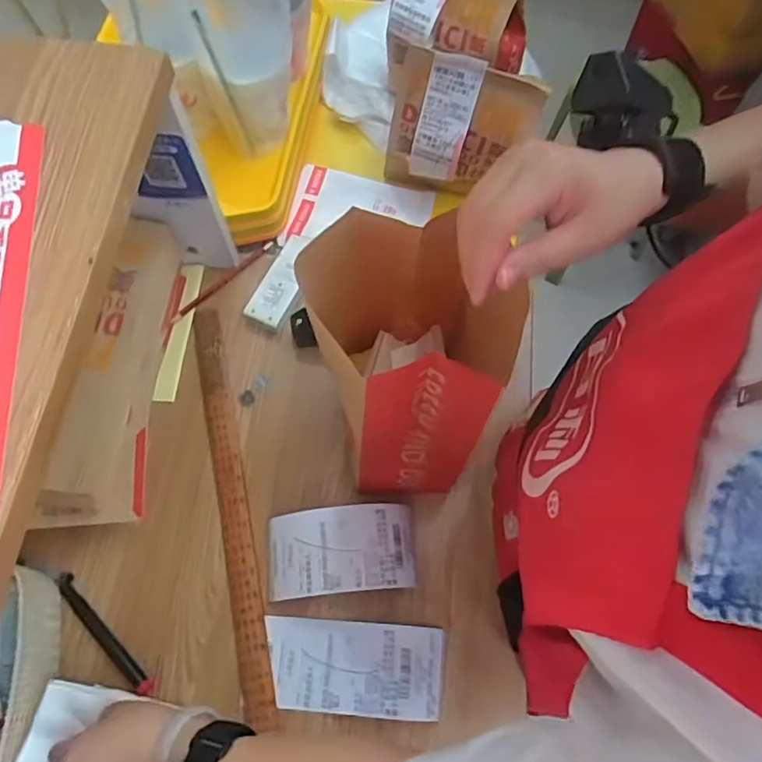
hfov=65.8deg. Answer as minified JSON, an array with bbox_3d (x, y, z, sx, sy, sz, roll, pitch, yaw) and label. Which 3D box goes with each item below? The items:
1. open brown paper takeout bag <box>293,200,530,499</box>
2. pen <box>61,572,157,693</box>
[{"bbox_3d":[0.021,-0.006,0.492,0.117,0.244,0.153,-13,69,-5],"label":"open brown paper takeout bag"},{"bbox_3d":[-0.268,0.243,0.567,0.013,0.011,0.142,-43,74,-13],"label":"pen"}]

